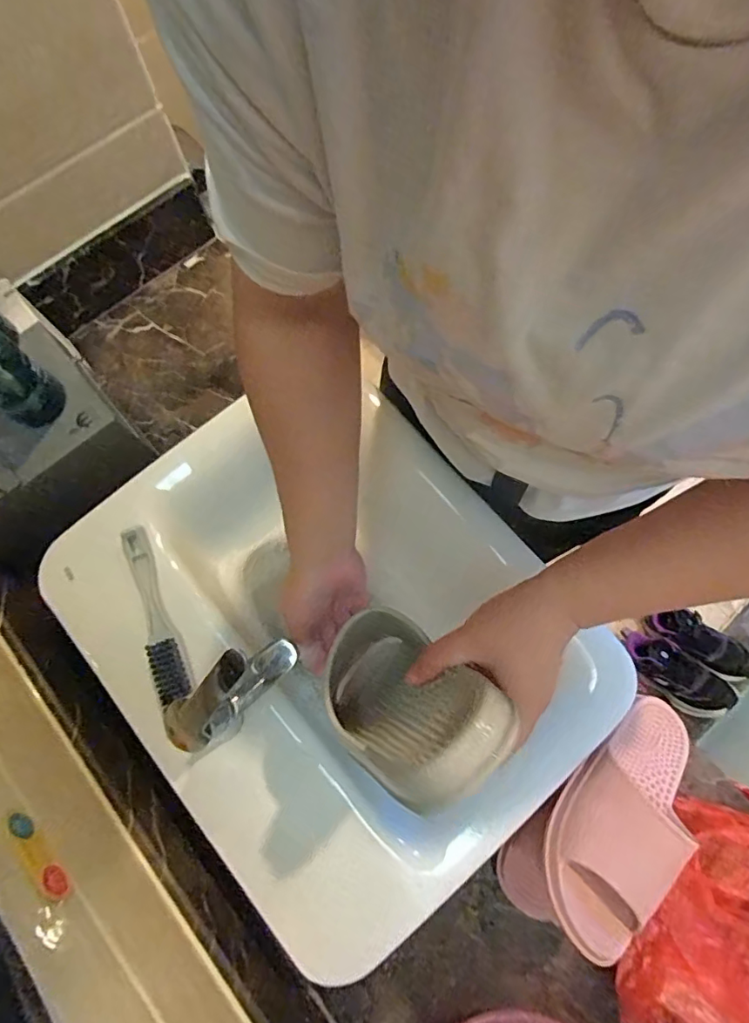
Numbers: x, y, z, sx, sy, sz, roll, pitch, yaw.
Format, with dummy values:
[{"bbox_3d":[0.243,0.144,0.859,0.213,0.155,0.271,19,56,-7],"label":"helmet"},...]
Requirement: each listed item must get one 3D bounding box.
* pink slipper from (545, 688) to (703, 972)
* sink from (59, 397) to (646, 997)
[{"bbox_3d":[0.249,0.280,0.505,0.099,0.064,0.258,41,52,10],"label":"pink slipper"},{"bbox_3d":[-0.056,0.126,0.582,0.424,0.133,0.542,-40,79,-9],"label":"sink"}]

